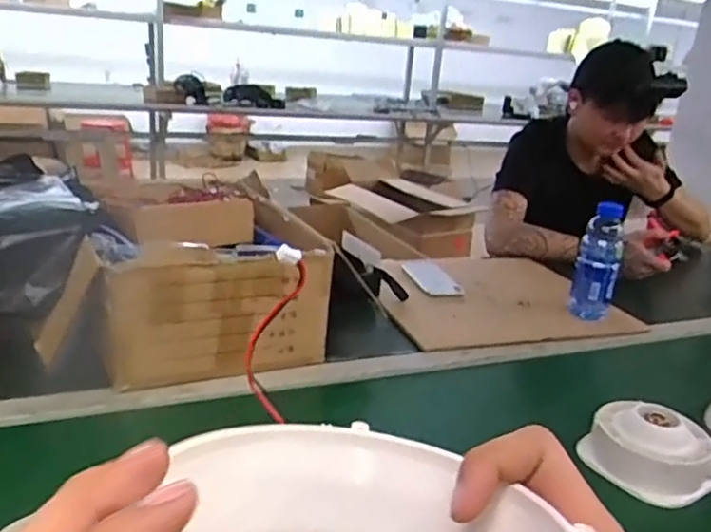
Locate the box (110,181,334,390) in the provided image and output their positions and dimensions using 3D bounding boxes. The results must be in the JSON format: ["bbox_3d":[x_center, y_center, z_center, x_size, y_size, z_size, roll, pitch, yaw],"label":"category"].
[{"bbox_3d":[-0.202,0.022,0.920,0.293,0.186,0.217,-3,21,-23],"label":"box"}]

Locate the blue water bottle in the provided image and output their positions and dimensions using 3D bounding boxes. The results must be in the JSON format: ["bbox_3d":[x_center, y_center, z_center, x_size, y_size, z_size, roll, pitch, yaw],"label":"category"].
[{"bbox_3d":[0.430,-0.004,1.148,0.073,0.202,0.066,13,21,19],"label":"blue water bottle"}]

